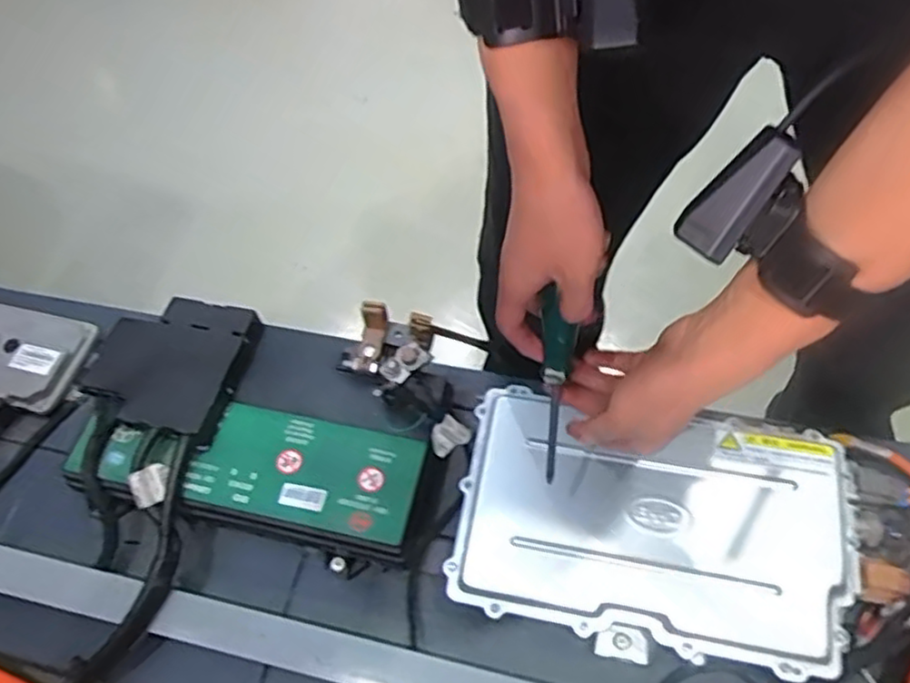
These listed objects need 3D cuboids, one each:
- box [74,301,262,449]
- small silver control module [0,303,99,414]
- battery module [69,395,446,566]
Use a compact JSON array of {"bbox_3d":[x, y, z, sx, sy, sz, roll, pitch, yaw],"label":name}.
[{"bbox_3d":[-0.294,0.023,0.716,0.145,0.043,0.145,12,62,11],"label":"box"},{"bbox_3d":[-0.508,0.012,0.791,0.158,0.030,0.116,12,62,11],"label":"small silver control module"},{"bbox_3d":[-0.202,0.122,0.681,0.357,0.037,0.120,10,61,10],"label":"battery module"}]

